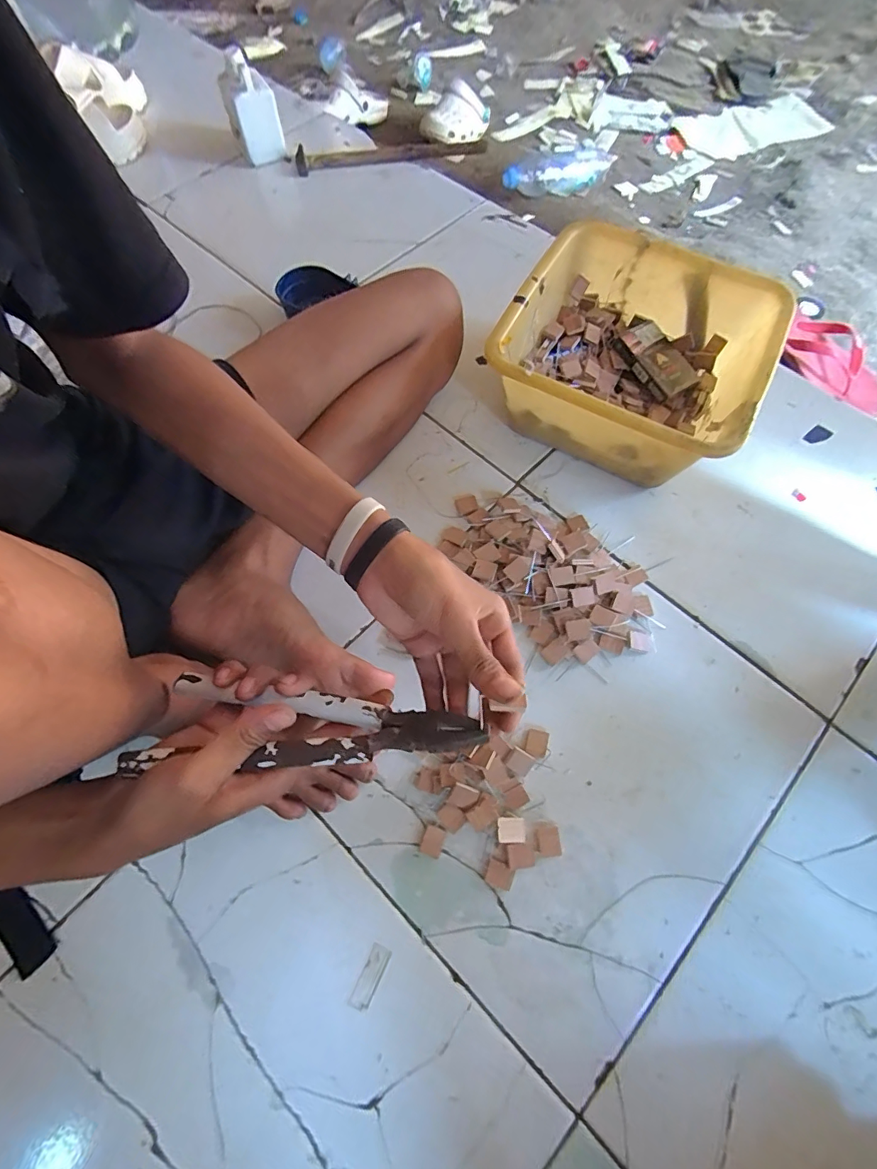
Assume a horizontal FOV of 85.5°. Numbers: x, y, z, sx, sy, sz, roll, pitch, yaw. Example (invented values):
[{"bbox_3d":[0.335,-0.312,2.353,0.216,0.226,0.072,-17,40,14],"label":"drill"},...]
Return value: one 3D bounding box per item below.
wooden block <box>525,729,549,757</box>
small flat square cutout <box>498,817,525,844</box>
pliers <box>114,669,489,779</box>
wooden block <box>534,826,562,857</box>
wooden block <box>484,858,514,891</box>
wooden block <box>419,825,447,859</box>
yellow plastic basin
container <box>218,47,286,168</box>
[{"bbox_3d":[0.094,0.153,0.455,0.020,0.008,0.024,13,70,5],"label":"wooden block"},{"bbox_3d":[0.065,0.220,0.425,0.023,0.009,0.021,-1,69,-1],"label":"small flat square cutout"},{"bbox_3d":[-0.081,0.091,0.300,0.212,0.031,0.061,2,69,7],"label":"pliers"},{"bbox_3d":[0.098,0.232,0.427,0.021,0.007,0.023,-3,69,-2],"label":"wooden block"},{"bbox_3d":[0.053,0.255,0.416,0.022,0.009,0.020,23,71,8],"label":"wooden block"},{"bbox_3d":[-0.005,0.231,0.427,0.019,0.005,0.024,19,70,7],"label":"wooden block"},{"bbox_3d":[0.221,-0.263,0.556,0.265,0.114,0.275,29,72,10],"label":"yellow plastic basin"},{"bbox_3d":[-0.308,-0.787,0.792,0.081,0.107,0.070,-16,69,-5],"label":"container"}]

